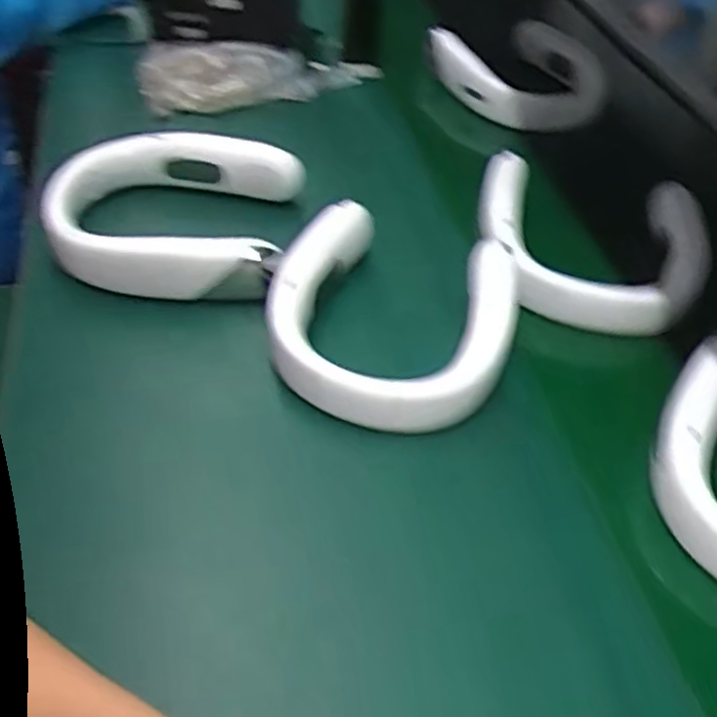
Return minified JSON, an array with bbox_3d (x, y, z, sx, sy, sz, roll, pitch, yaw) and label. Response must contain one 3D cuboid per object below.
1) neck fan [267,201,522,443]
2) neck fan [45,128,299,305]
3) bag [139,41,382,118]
[{"bbox_3d":[0.026,-0.035,0.569,0.177,0.059,0.188,16,46,9],"label":"neck fan"},{"bbox_3d":[-0.156,-0.126,0.634,0.199,0.051,0.172,4,45,-2],"label":"neck fan"},{"bbox_3d":[-0.102,-0.315,0.827,0.269,0.056,0.116,-4,46,-10],"label":"bag"}]

